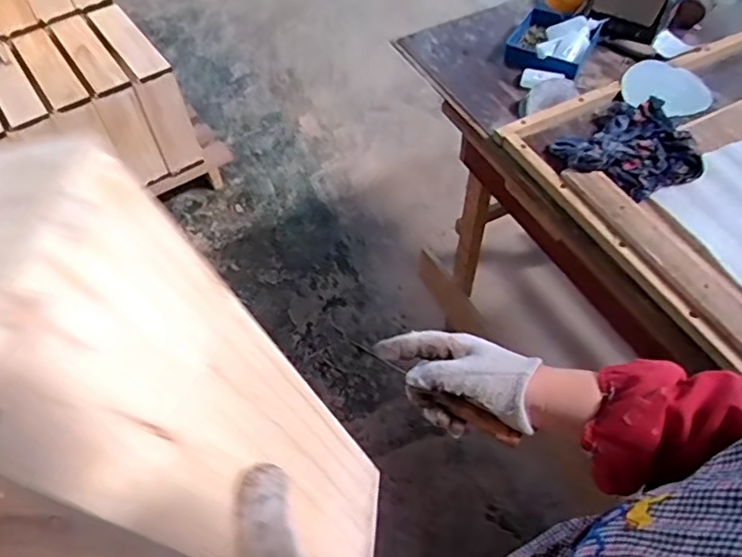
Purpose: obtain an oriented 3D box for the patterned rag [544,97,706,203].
[{"bbox_3d":[0.421,-0.212,0.937,0.207,0.050,0.221,37,63,25],"label":"patterned rag"}]

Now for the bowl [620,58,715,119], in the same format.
[{"bbox_3d":[0.522,-0.330,1.029,0.151,0.028,0.129,-23,66,-17],"label":"bowl"}]

